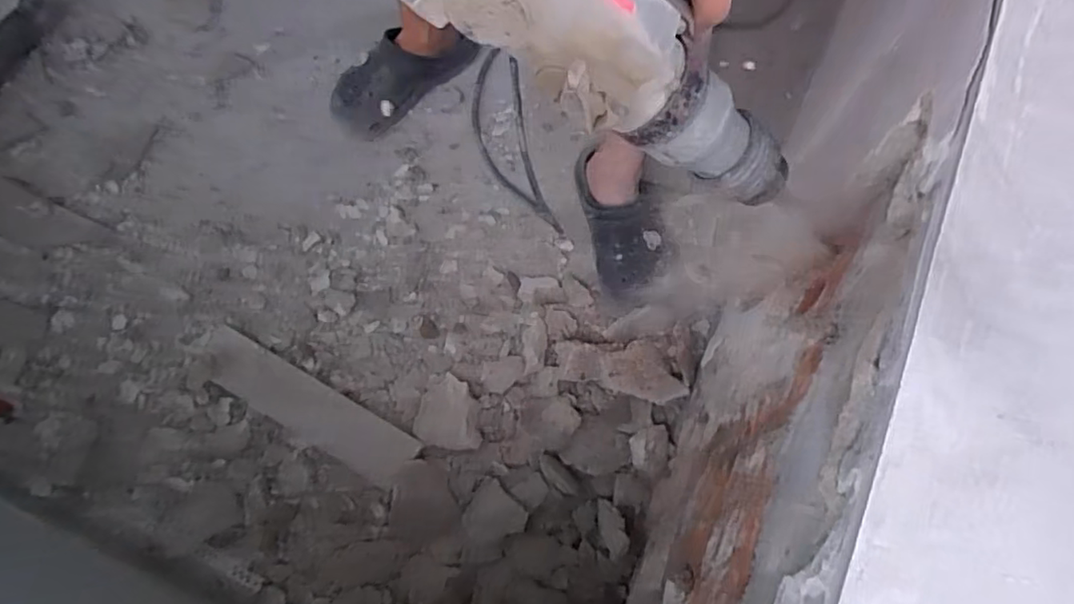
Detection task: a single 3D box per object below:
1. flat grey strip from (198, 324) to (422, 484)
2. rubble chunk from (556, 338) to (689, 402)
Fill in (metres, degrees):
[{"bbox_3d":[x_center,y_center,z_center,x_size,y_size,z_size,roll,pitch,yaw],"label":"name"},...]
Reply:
[{"bbox_3d":[-0.307,0.134,0.800,0.325,0.020,0.070,30,75,7],"label":"flat grey strip"},{"bbox_3d":[0.108,0.086,0.804,0.161,0.036,0.081,4,71,1],"label":"rubble chunk"}]

